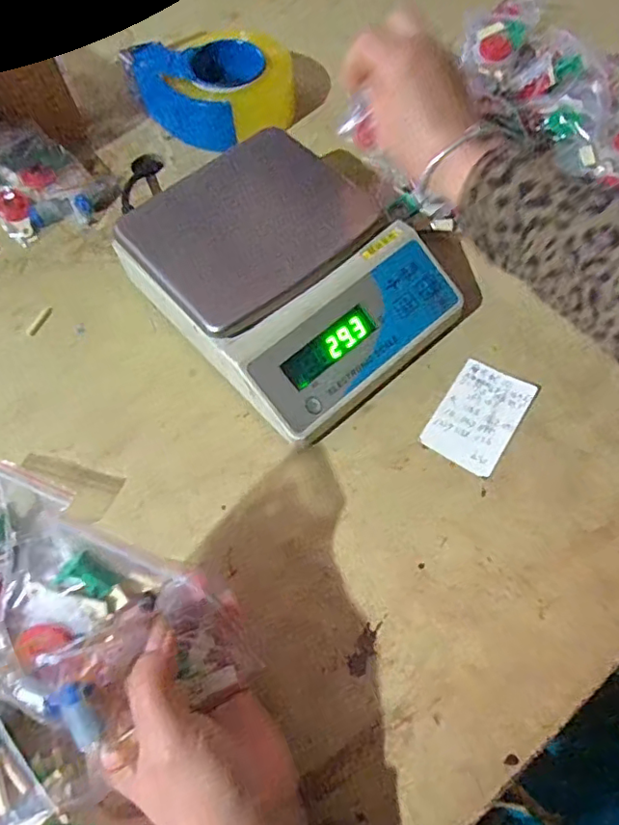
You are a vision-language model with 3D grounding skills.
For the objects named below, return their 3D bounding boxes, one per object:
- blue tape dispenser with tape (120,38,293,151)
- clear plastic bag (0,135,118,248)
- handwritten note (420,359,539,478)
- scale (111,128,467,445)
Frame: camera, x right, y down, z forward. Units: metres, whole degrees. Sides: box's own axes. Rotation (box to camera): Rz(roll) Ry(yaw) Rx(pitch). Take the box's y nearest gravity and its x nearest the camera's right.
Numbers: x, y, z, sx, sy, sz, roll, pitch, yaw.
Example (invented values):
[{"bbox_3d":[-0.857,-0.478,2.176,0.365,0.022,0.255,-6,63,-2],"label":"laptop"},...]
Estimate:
[{"bbox_3d":[-0.104,-0.358,0.599,0.156,0.064,0.128,37,71,19],"label":"blue tape dispenser with tape"},{"bbox_3d":[-0.263,-0.228,0.554,0.094,0.048,0.117,41,73,21],"label":"clear plastic bag"},{"bbox_3d":[0.134,0.001,0.436,0.059,0.004,0.090,30,69,17],"label":"handwritten note"},{"bbox_3d":[-0.020,-0.113,0.458,0.195,0.085,0.240,-40,68,-15],"label":"scale"}]

